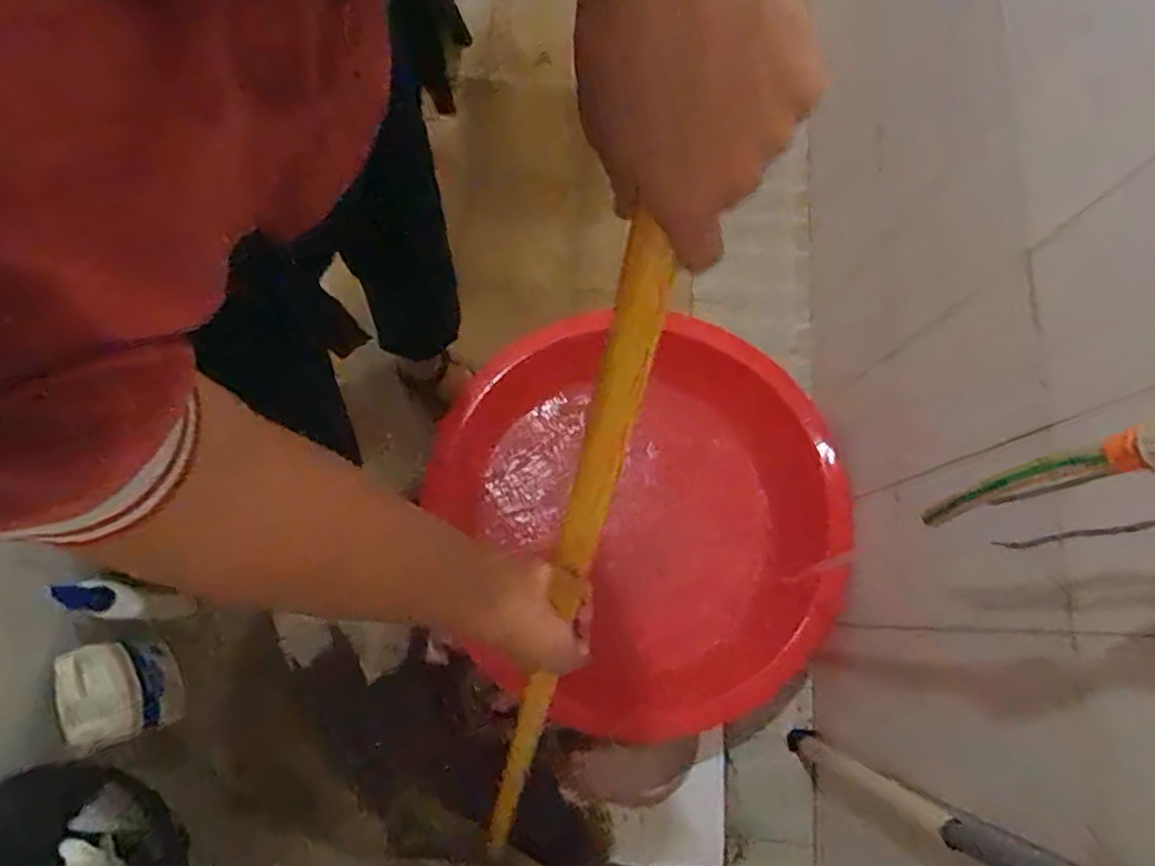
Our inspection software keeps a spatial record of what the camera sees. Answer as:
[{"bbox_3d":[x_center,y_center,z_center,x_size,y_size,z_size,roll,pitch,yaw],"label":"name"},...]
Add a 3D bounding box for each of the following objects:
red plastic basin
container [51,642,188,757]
[{"bbox_3d":[0.098,0.134,1.196,0.691,0.168,0.751,0,77,0],"label":"red plastic basin"},{"bbox_3d":[-0.670,0.380,0.975,0.109,0.177,0.159,-24,78,-5],"label":"container"}]

